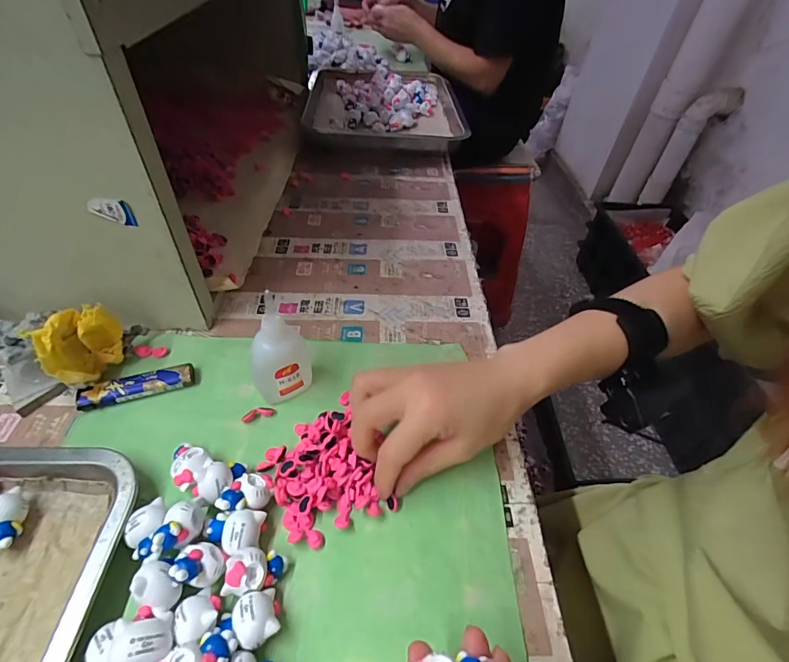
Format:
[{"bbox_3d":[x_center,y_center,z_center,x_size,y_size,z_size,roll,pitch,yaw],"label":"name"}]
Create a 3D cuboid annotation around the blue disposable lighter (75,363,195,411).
[{"bbox_3d":[-0.197,0.043,0.319,0.079,0.010,0.019,-12,49,-15],"label":"blue disposable lighter"}]

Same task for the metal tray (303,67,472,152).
[{"bbox_3d":[-0.020,-0.385,0.707,0.256,0.040,0.364,0,47,-4],"label":"metal tray"}]

